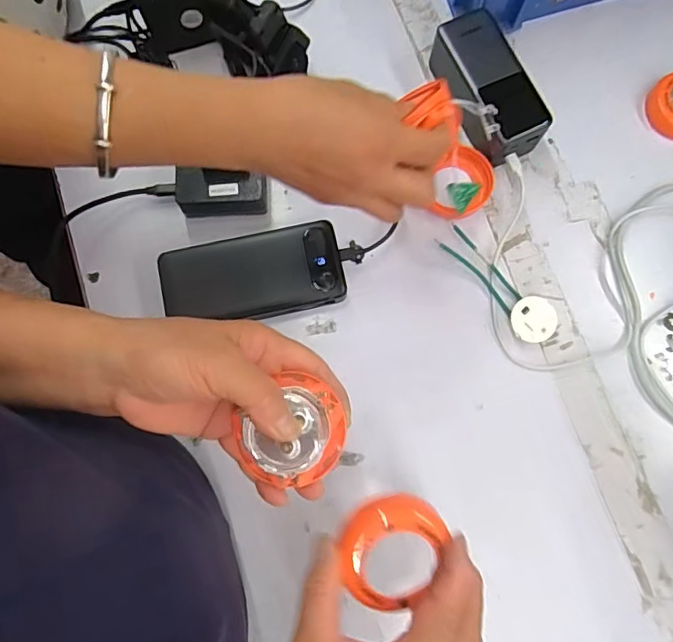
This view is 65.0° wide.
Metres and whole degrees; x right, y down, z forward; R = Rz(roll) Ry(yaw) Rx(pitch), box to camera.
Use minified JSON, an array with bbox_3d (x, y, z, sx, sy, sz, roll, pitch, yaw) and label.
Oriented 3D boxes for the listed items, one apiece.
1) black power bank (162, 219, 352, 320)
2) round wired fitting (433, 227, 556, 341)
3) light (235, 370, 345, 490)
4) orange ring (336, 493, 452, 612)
[{"bbox_3d":[-0.074,-0.037,0.466,0.155,0.027,0.075,-12,78,-3],"label":"black power bank"},{"bbox_3d":[0.144,-0.034,0.467,0.038,0.020,0.124,-36,80,-7],"label":"round wired fitting"},{"bbox_3d":[-0.023,0.066,0.300,0.053,0.020,0.058,38,81,7],"label":"light"},{"bbox_3d":[0.030,0.133,0.307,0.063,0.014,0.057,-44,81,-8],"label":"orange ring"}]

